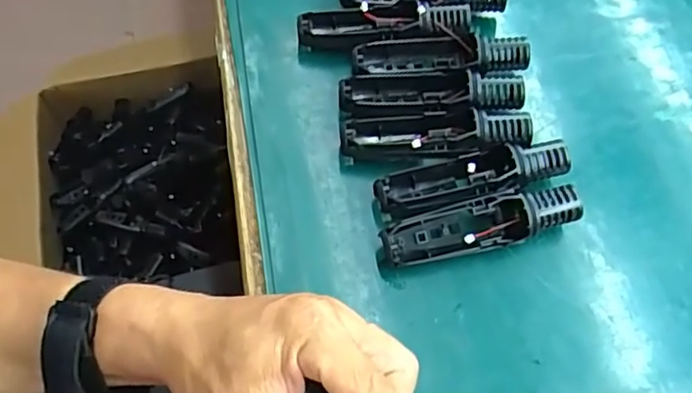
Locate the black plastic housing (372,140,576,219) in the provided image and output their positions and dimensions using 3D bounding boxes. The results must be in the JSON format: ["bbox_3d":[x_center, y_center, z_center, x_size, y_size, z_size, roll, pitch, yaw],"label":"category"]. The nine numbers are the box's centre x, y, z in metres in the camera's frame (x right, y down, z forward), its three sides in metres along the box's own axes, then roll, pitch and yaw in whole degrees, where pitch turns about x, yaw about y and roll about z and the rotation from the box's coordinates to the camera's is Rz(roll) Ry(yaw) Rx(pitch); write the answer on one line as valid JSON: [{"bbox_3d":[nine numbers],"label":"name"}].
[{"bbox_3d":[0.079,-0.010,0.392,0.121,0.027,0.031,-10,62,-9],"label":"black plastic housing"}]

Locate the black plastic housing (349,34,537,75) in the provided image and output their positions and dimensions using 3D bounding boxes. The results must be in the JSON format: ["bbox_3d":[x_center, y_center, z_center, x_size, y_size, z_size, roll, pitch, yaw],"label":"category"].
[{"bbox_3d":[0.067,-0.096,0.435,0.120,0.032,0.030,2,61,-2],"label":"black plastic housing"}]

